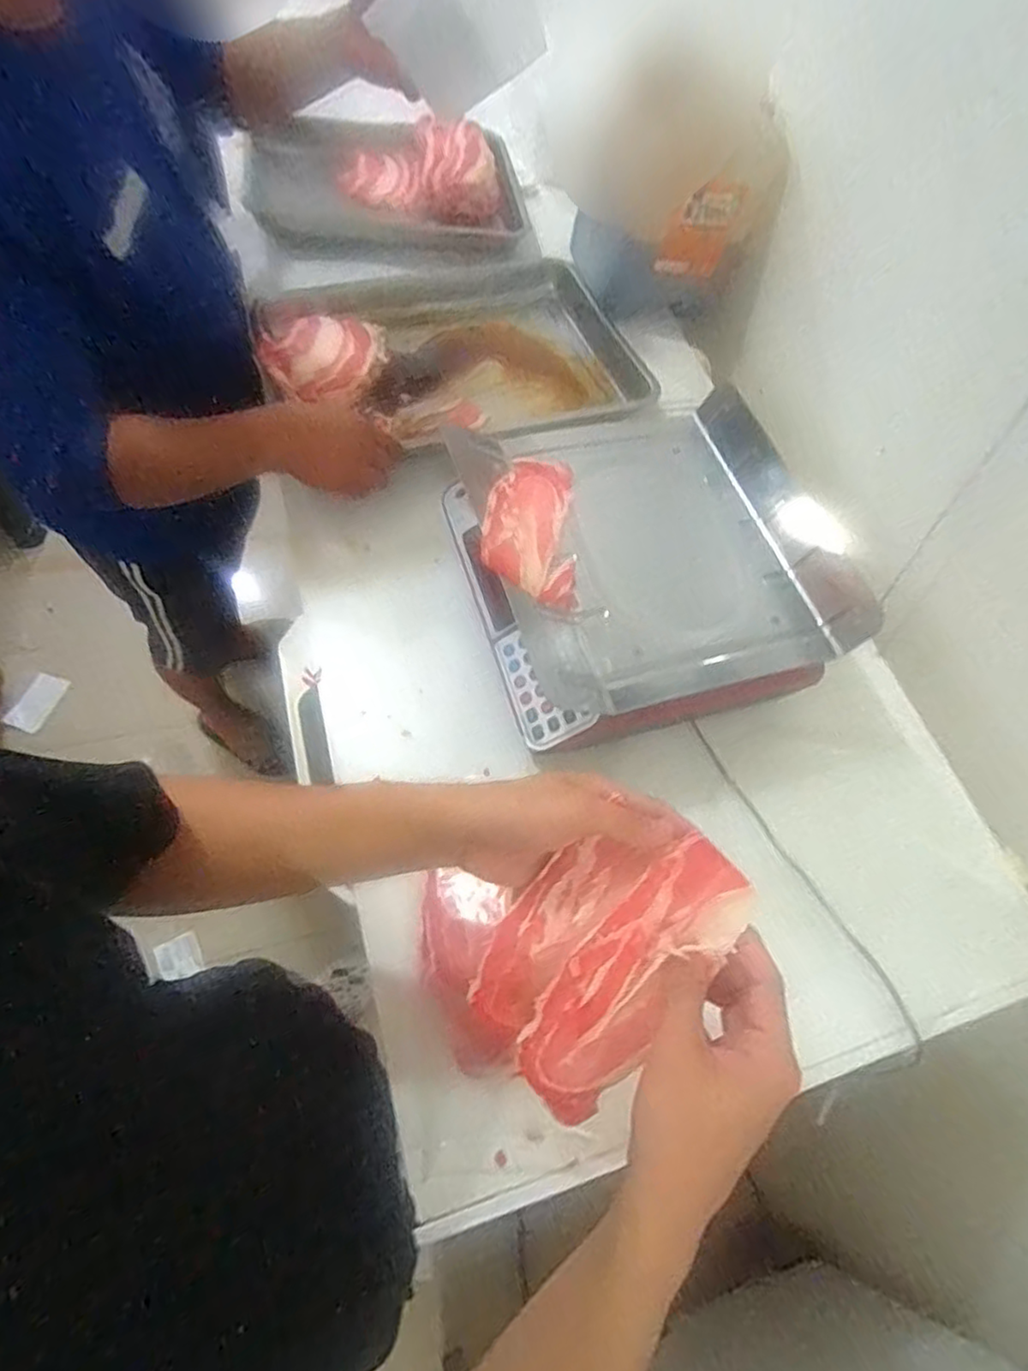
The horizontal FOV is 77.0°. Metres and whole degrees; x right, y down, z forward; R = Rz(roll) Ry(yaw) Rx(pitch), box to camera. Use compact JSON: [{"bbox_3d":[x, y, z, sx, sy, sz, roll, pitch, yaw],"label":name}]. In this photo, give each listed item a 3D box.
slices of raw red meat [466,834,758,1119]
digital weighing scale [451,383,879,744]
[{"bbox_3d":[0.053,0.166,0.406,0.108,0.033,0.180,39,88,18],"label":"slices of raw red meat"},{"bbox_3d":[0.134,-0.142,0.677,0.358,0.119,0.345,-11,64,-15],"label":"digital weighing scale"}]

